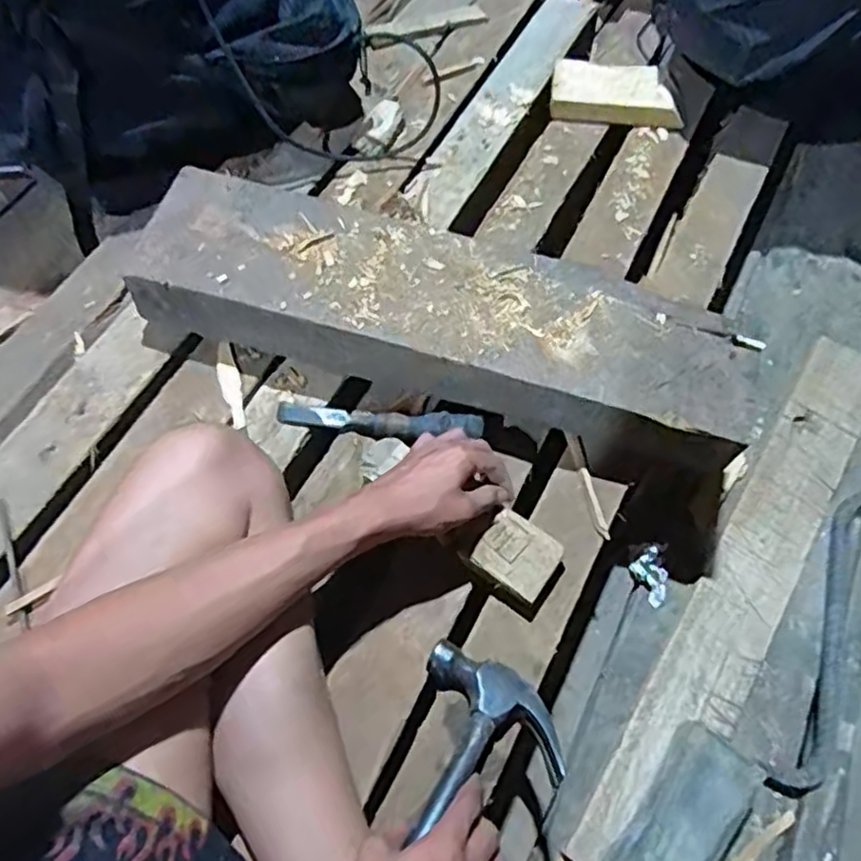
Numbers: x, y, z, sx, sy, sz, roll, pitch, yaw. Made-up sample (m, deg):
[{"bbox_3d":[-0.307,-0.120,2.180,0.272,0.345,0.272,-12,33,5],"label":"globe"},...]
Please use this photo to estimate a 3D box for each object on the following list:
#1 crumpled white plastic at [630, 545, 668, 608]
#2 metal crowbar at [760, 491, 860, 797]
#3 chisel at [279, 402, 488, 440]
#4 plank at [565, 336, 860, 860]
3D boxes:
[{"bbox_3d":[0.227,0.147,0.679,0.028,0.029,0.050,-25,67,-12],"label":"crumpled white plastic"},{"bbox_3d":[0.405,0.198,0.670,0.063,0.023,0.335,27,66,10],"label":"metal crowbar"},{"bbox_3d":[-0.049,-0.010,0.629,0.196,0.020,0.027,3,64,14],"label":"chisel"},{"bbox_3d":[0.326,0.146,0.692,0.090,0.027,0.630,34,68,13],"label":"plank"}]

